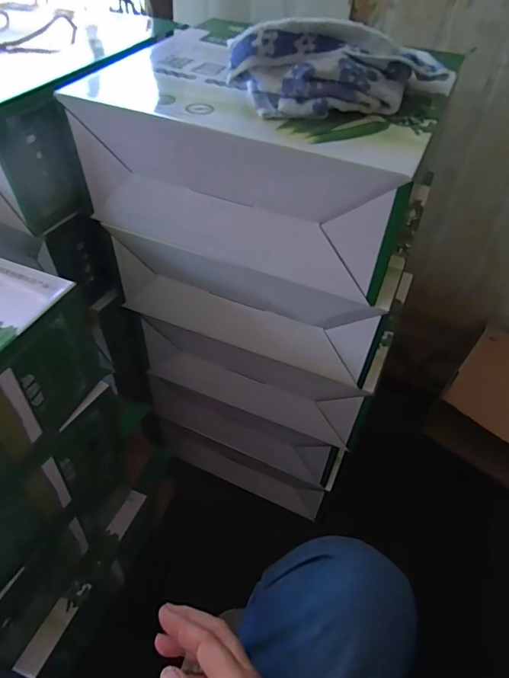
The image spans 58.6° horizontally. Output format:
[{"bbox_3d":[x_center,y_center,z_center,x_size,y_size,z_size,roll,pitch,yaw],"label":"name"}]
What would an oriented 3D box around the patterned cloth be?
[{"bbox_3d":[0.080,-0.246,0.414,0.207,0.062,0.087,0,43,-2],"label":"patterned cloth"}]

